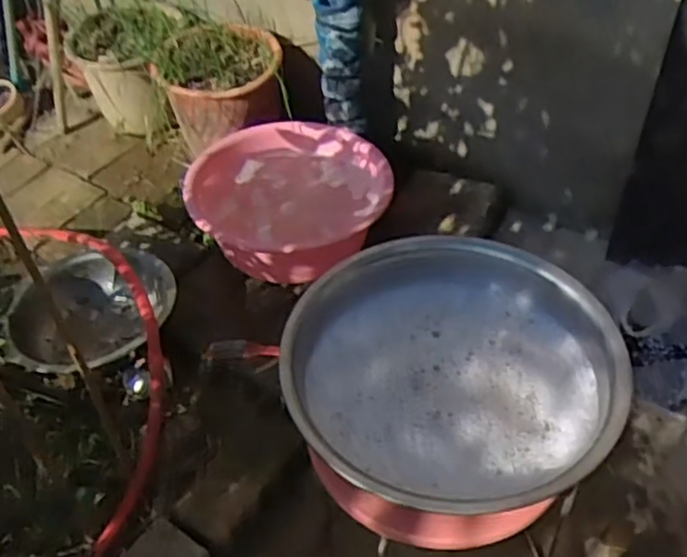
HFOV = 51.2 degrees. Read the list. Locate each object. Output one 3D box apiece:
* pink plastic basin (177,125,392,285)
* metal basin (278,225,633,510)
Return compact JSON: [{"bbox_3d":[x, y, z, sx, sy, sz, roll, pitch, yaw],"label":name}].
[{"bbox_3d":[-0.115,-0.168,1.602,0.426,0.155,0.414,-1,43,1],"label":"pink plastic basin"},{"bbox_3d":[0.112,0.090,0.780,0.339,0.070,0.337,-2,45,2],"label":"metal basin"}]

